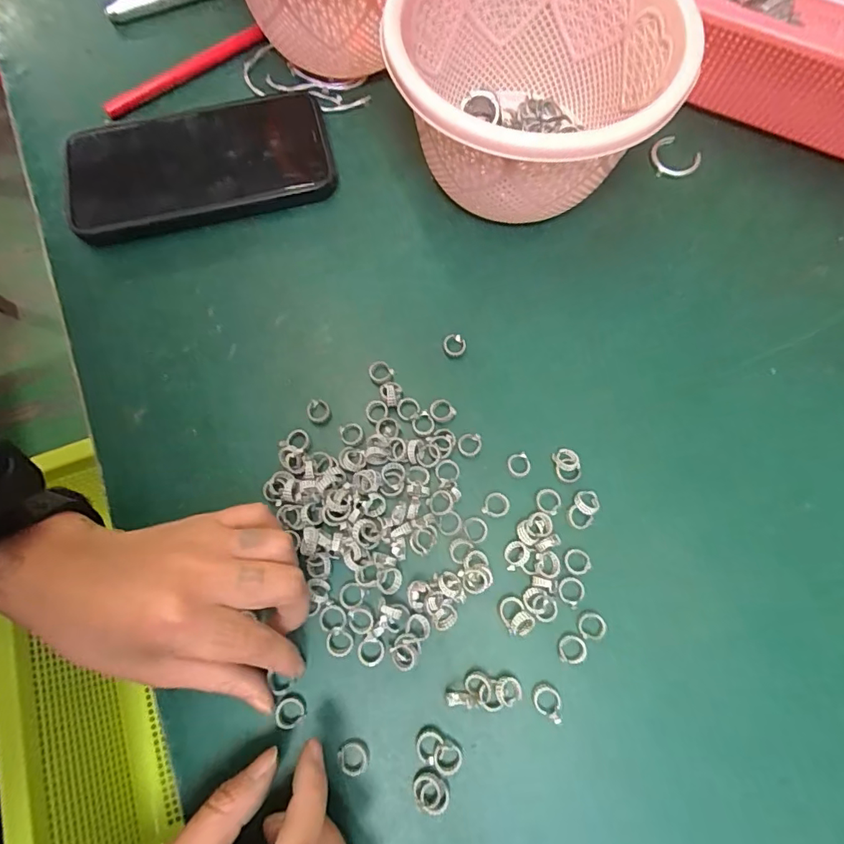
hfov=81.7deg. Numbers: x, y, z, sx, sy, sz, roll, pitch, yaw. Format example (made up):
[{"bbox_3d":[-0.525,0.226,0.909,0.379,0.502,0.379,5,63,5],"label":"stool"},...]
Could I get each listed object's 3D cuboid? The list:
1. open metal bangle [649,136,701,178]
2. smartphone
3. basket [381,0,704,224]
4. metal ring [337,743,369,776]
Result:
[{"bbox_3d":[0.162,-0.170,0.317,0.031,0.004,0.029,0,73,2],"label":"open metal bangle"},{"bbox_3d":[-0.139,-0.161,0.304,0.159,0.012,0.079,-14,77,-5],"label":"smartphone"},{"bbox_3d":[0.058,-0.175,0.274,0.142,0.091,0.144,0,73,2],"label":"basket"},{"bbox_3d":[-0.031,0.150,0.218,0.014,0.006,0.013,0,73,2],"label":"metal ring"}]

